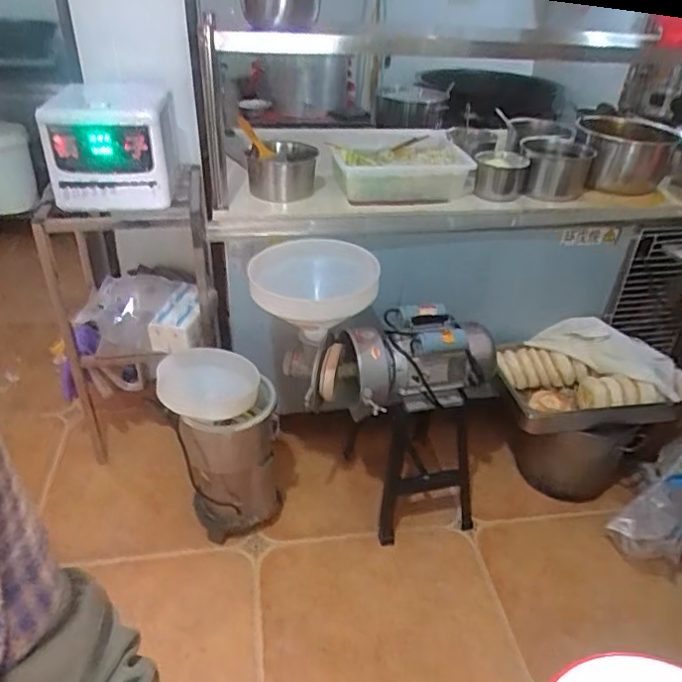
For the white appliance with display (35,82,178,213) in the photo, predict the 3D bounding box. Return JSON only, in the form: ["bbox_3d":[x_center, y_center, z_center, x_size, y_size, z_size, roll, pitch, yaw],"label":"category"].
[{"bbox_3d":[-0.549,-0.474,1.382,0.270,0.242,0.271,-4,35,-10],"label":"white appliance with display"}]

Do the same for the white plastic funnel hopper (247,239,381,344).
[{"bbox_3d":[-0.065,-0.097,1.314,0.280,0.162,0.297,2,35,-1],"label":"white plastic funnel hopper"}]

